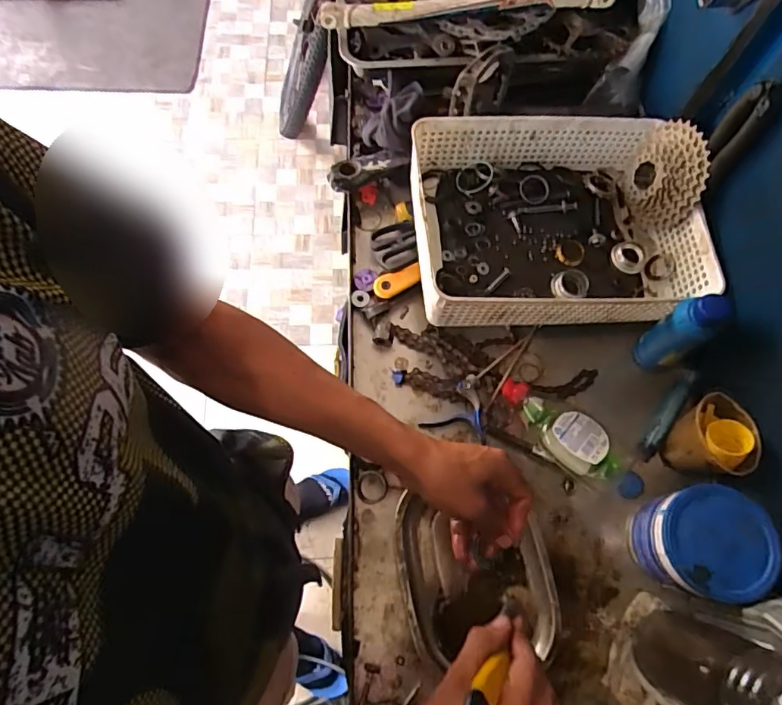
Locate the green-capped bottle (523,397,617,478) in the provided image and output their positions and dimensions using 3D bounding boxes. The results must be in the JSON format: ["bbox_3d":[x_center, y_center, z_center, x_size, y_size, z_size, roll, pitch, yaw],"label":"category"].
[{"bbox_3d":[0.206,0.096,0.594,0.055,0.039,0.123,-39,73,-24],"label":"green-capped bottle"}]

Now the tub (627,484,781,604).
[{"bbox_3d":[0.311,0.192,0.522,0.097,0.089,0.101,0,69,-1],"label":"tub"}]

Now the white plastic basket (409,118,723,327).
[{"bbox_3d":[0.195,-0.158,0.620,0.330,0.087,0.246,-3,69,-2],"label":"white plastic basket"}]

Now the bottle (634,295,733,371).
[{"bbox_3d":[0.318,-0.019,0.578,0.037,0.155,0.044,-29,72,-11],"label":"bottle"}]

